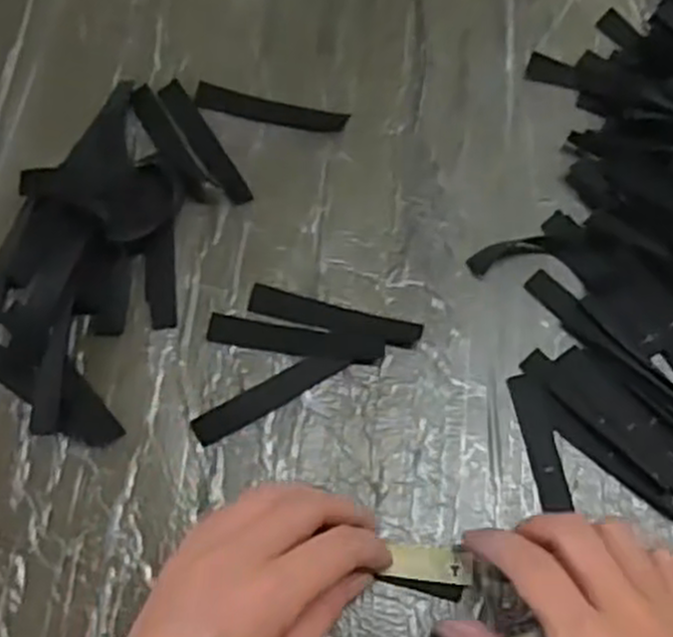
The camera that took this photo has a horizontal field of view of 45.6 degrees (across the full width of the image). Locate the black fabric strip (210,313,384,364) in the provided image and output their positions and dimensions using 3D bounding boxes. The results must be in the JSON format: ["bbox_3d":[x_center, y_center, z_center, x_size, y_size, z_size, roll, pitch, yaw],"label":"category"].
[{"bbox_3d":[-0.021,0.011,0.417,0.091,0.004,0.016,8,68,2],"label":"black fabric strip"}]

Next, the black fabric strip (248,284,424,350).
[{"bbox_3d":[-0.001,-0.001,0.422,0.091,0.004,0.016,14,68,5],"label":"black fabric strip"}]

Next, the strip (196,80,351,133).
[{"bbox_3d":[-0.038,-0.122,0.468,0.088,0.004,0.017,13,68,5],"label":"strip"}]

